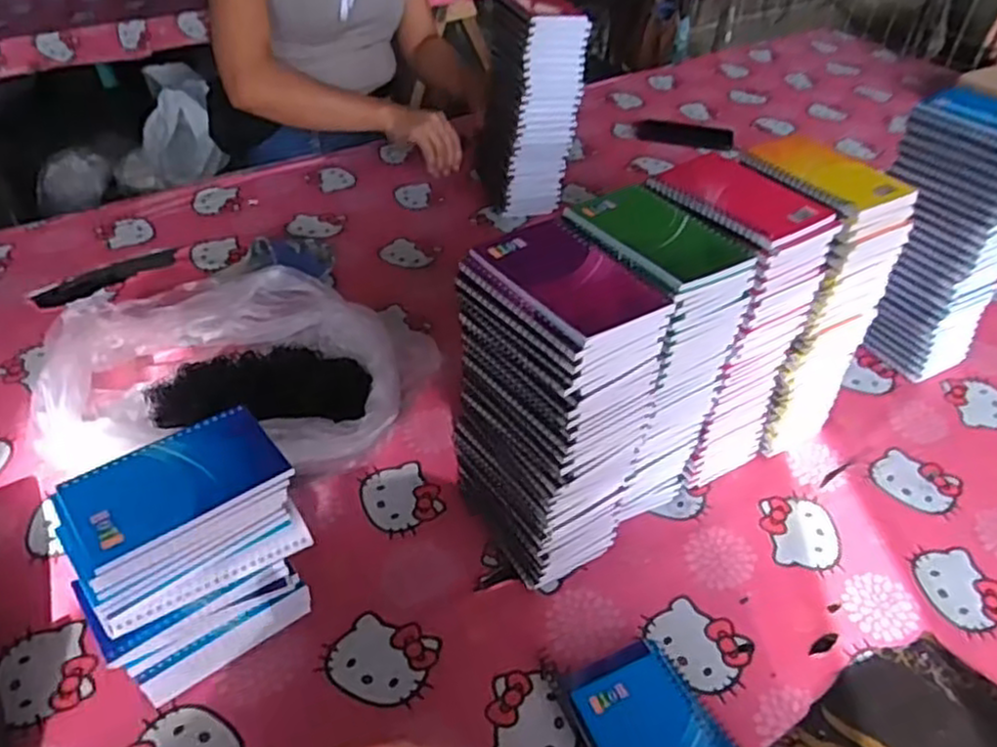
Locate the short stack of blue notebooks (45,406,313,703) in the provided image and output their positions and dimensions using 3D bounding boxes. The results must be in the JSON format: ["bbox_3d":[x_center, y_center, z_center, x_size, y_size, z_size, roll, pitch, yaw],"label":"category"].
[{"bbox_3d":[-0.223,0.140,0.550,0.147,0.191,0.087,-23,47,-26],"label":"short stack of blue notebooks"}]

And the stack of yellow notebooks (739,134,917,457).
[{"bbox_3d":[0.287,-0.068,0.727,0.093,0.295,0.119,-14,44,-18],"label":"stack of yellow notebooks"}]

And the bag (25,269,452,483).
[{"bbox_3d":[-0.258,-0.003,0.772,0.354,0.109,0.254,2,41,0],"label":"bag"}]

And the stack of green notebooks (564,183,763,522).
[{"bbox_3d":[0.116,0.000,0.653,0.109,0.286,0.126,-27,49,-30],"label":"stack of green notebooks"}]

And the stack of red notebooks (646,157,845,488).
[{"bbox_3d":[0.199,-0.037,0.696,0.107,0.289,0.123,-22,47,-25],"label":"stack of red notebooks"}]

